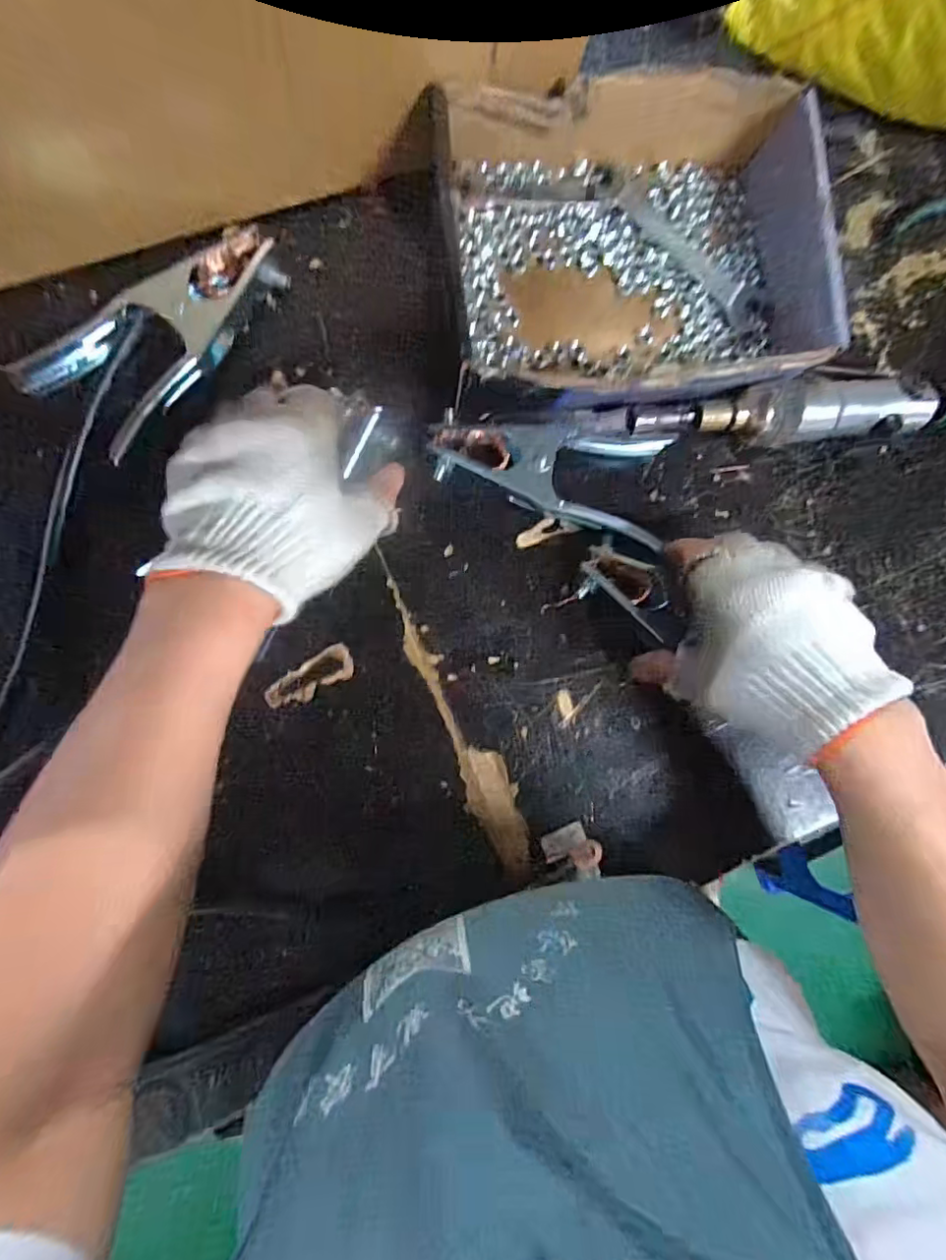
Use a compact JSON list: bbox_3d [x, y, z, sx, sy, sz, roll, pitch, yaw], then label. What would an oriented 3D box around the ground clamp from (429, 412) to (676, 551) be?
[{"bbox_3d":[0.053,-0.111,0.367,0.155,0.032,0.069,16,86,-8],"label":"ground clamp"}]

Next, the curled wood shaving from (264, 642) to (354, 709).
[{"bbox_3d":[-0.103,0.031,0.357,0.058,0.004,0.022,-30,93,-9],"label":"curled wood shaving"}]

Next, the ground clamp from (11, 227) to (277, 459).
[{"bbox_3d":[-0.182,-0.179,0.333,0.079,0.033,0.157,41,83,-5],"label":"ground clamp"}]

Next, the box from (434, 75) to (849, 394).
[{"bbox_3d":[0.107,-0.249,0.364,0.250,0.061,0.188,-4,89,-9],"label":"box"}]

